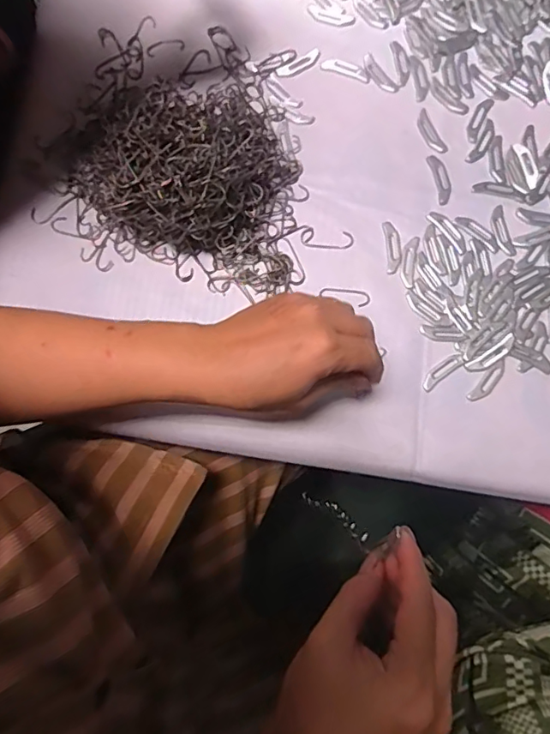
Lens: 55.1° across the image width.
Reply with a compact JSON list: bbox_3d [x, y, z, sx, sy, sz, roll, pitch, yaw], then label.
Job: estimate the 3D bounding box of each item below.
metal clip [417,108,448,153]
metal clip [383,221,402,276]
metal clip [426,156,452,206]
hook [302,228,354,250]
[{"bbox_3d":[0.134,-0.202,0.455,0.016,0.004,0.044,-25,80,-3],"label":"metal clip"},{"bbox_3d":[0.098,-0.100,0.437,0.013,0.004,0.045,-4,80,1],"label":"metal clip"},{"bbox_3d":[0.141,-0.159,0.447,0.015,0.004,0.046,-12,80,-1],"label":"metal clip"},{"bbox_3d":[0.044,-0.107,0.442,0.043,0.004,0.016,5,80,2],"label":"hook"}]

